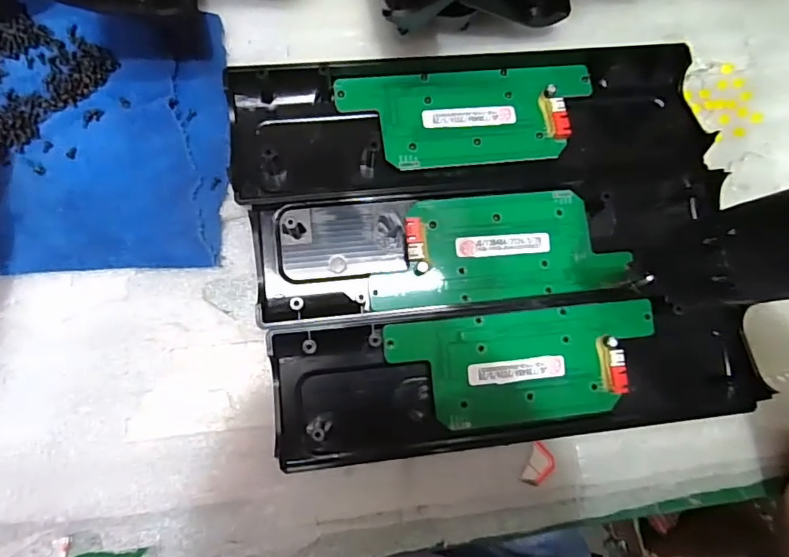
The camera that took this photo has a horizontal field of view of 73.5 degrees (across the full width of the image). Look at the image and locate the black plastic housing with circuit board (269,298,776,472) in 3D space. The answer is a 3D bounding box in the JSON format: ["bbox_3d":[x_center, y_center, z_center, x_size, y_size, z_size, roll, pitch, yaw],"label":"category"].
[{"bbox_3d":[0.065,0.049,0.265,0.242,0.019,0.065,-5,85,-7],"label":"black plastic housing with circuit board"}]

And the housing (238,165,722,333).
[{"bbox_3d":[0.050,-0.017,0.265,0.230,0.022,0.066,-5,85,-7],"label":"housing"}]

